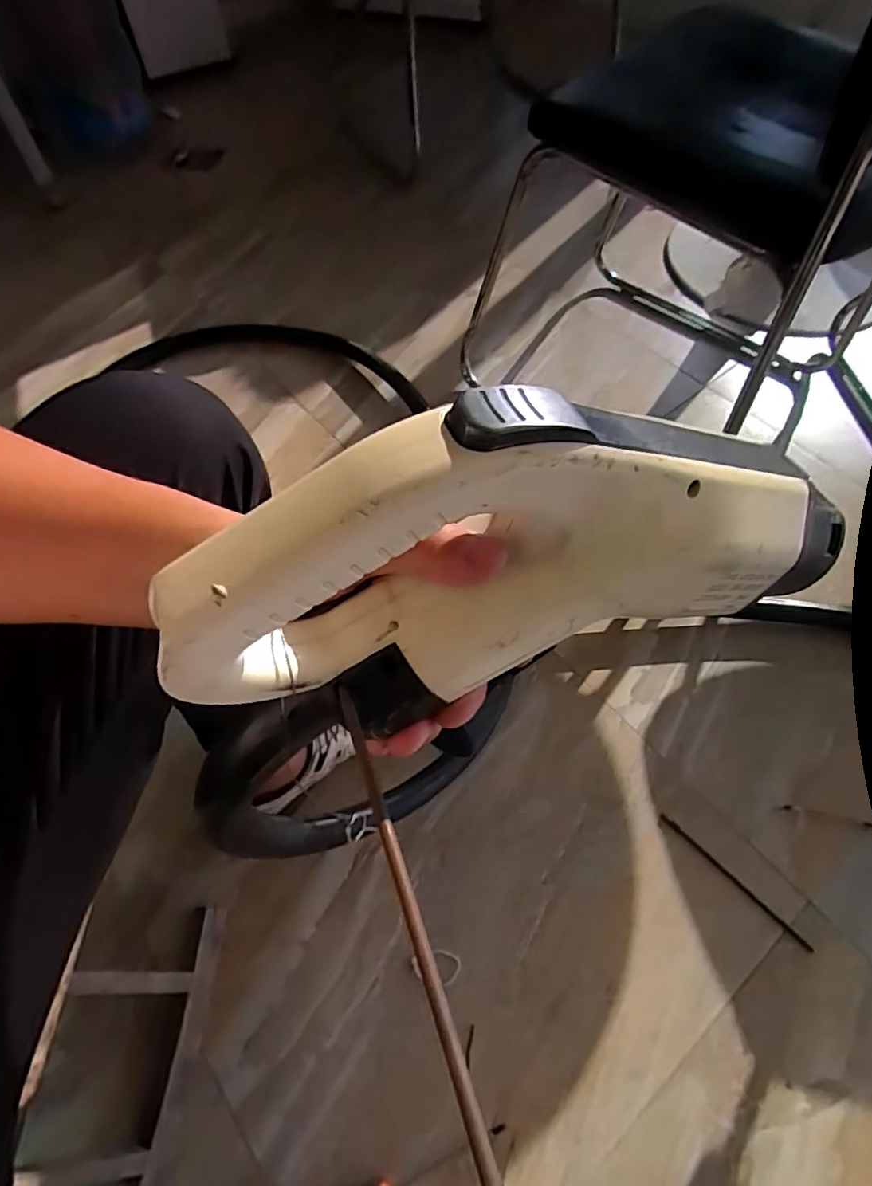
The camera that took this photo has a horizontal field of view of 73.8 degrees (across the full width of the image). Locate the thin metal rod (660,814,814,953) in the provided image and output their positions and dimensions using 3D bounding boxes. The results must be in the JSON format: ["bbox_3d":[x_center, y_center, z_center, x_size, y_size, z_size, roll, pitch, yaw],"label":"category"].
[{"bbox_3d":[0.346,0.333,0.675,0.009,0.004,0.196,-40,68,-22],"label":"thin metal rod"}]

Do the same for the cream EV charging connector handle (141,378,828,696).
[{"bbox_3d":[0.038,-0.018,0.198,0.247,0.104,0.048,-8,59,-16],"label":"cream EV charging connector handle"}]

